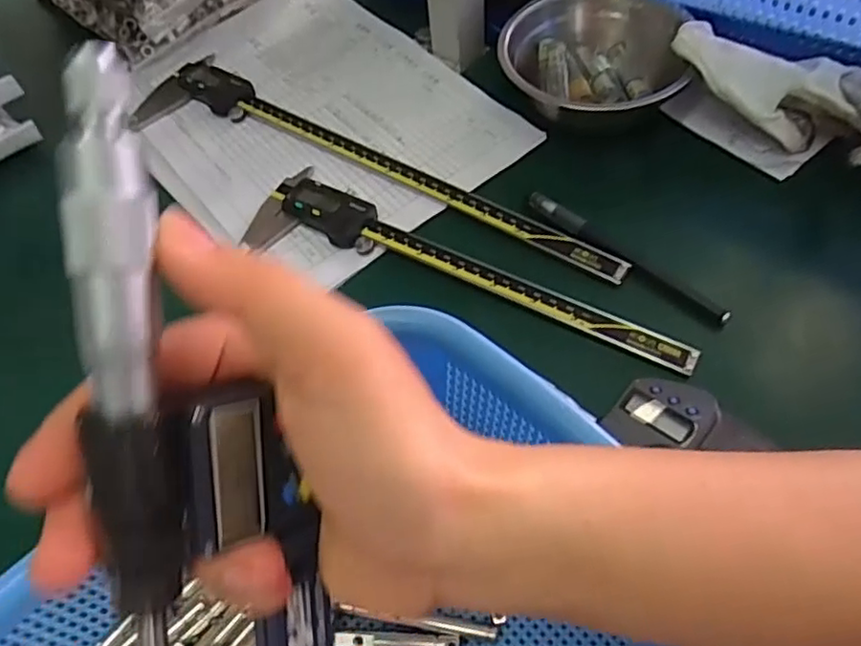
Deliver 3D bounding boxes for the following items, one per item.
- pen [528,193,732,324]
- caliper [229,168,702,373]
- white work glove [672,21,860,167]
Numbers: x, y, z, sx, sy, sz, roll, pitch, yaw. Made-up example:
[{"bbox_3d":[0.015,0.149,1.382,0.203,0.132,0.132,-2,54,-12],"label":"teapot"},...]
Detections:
[{"bbox_3d":[0.113,-0.041,0.377,0.137,0.007,0.012,38,68,24],"label":"pen"},{"bbox_3d":[0.009,-0.024,0.376,0.278,0.011,0.063,27,64,20],"label":"caliper"},{"bbox_3d":[0.227,-0.145,0.405,0.149,0.055,0.047,27,64,20],"label":"white work glove"}]

